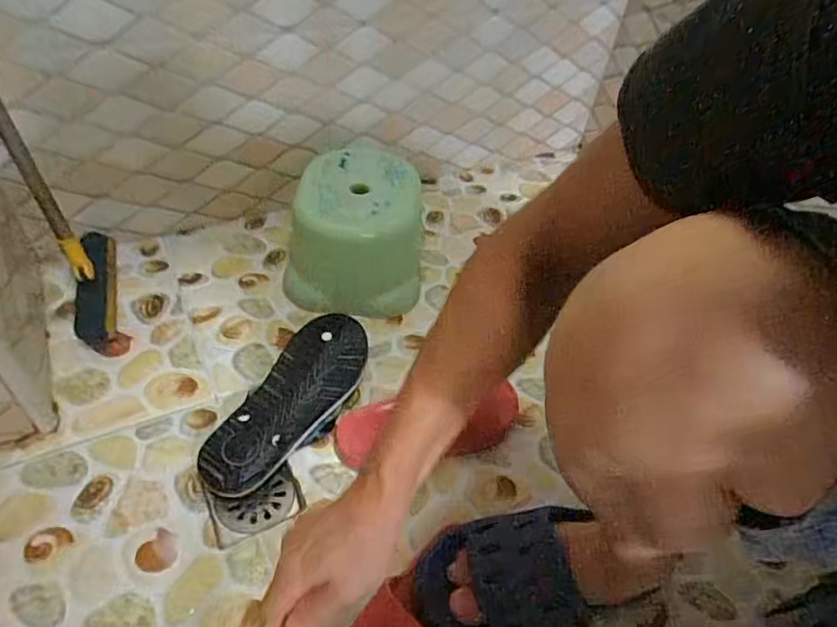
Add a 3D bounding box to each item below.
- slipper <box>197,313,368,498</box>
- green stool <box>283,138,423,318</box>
[{"bbox_3d":[-0.148,0.107,0.675,0.105,0.051,0.269,23,48,14],"label":"slipper"},{"bbox_3d":[-0.099,-0.122,0.831,0.193,0.146,0.223,0,46,-7],"label":"green stool"}]

